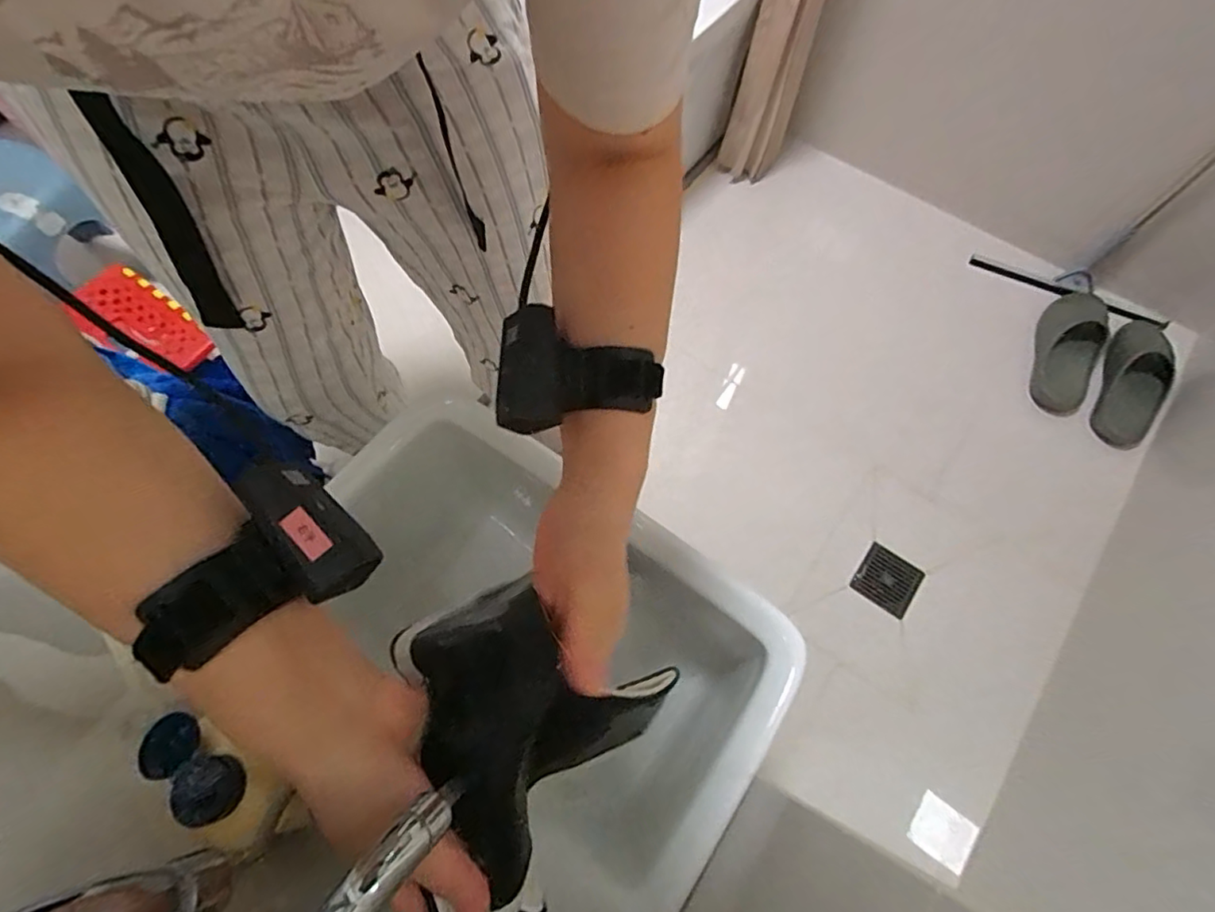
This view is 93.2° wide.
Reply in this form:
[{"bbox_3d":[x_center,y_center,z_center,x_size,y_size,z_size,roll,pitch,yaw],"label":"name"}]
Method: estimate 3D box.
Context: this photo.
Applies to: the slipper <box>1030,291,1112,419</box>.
[{"bbox_3d":[0.923,-0.212,1.157,0.108,0.081,0.274,20,70,9],"label":"slipper"}]

